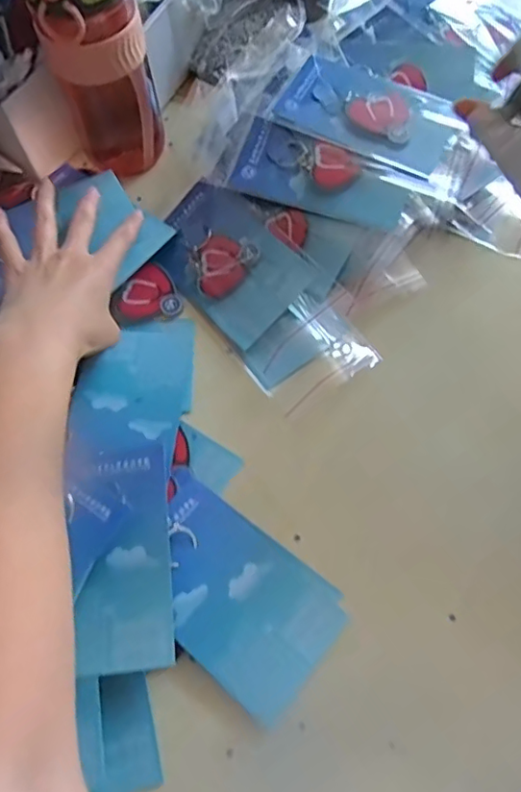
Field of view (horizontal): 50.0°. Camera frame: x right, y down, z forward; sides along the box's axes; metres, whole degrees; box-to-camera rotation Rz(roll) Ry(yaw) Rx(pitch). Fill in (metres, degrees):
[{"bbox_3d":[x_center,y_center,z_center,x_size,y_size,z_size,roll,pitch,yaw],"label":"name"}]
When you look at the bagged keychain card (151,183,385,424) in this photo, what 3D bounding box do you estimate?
[{"bbox_3d":[-0.003,-0.083,0.434,0.090,0.017,0.193,-39,80,0],"label":"bagged keychain card"}]

